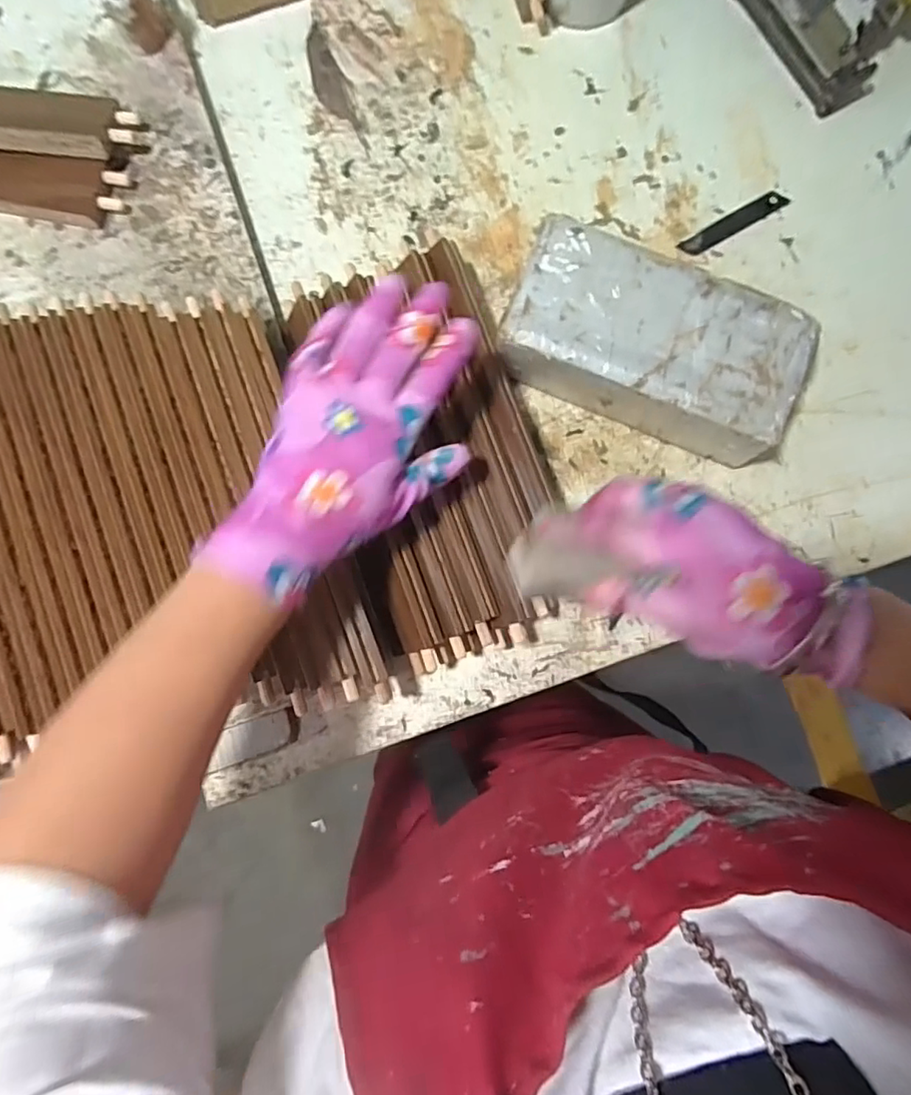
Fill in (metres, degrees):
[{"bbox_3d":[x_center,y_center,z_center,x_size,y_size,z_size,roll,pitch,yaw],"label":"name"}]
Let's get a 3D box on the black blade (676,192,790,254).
[{"bbox_3d":[0.224,-0.261,0.464,0.101,0.004,0.017,-31,91,-9],"label":"black blade"}]

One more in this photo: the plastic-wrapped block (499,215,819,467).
[{"bbox_3d":[0.135,-0.140,0.414,0.210,0.066,0.108,22,84,0],"label":"plastic-wrapped block"}]

